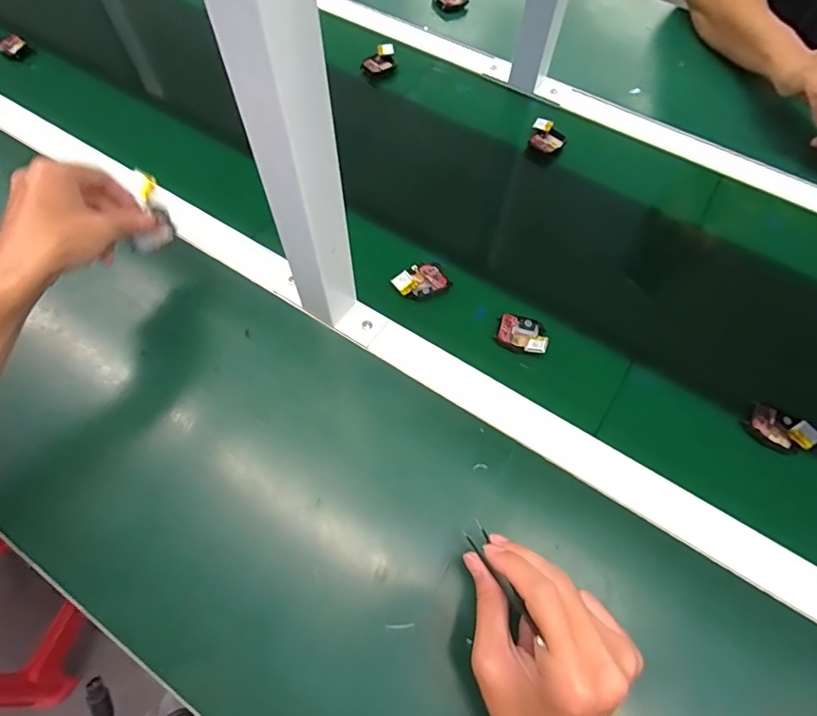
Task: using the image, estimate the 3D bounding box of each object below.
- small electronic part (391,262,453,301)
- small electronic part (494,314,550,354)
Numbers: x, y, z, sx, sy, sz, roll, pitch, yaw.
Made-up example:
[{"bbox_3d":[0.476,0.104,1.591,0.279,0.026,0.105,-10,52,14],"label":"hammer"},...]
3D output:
[{"bbox_3d":[0.013,-0.079,0.495,0.055,0.012,0.036,-28,67,-15],"label":"small electronic part"},{"bbox_3d":[0.112,-0.024,0.469,0.048,0.013,0.041,10,63,3],"label":"small electronic part"}]

